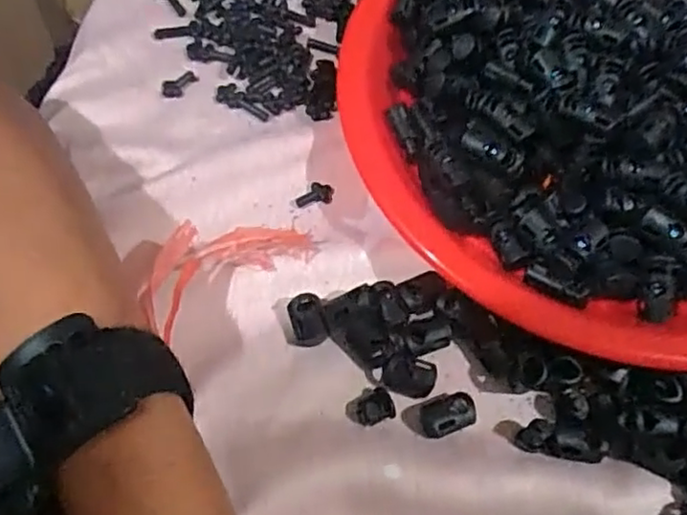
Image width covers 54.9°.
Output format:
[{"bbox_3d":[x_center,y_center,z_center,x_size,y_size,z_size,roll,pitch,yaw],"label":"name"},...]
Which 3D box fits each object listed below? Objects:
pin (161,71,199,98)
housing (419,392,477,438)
[{"bbox_3d":[-0.080,-0.085,0.322,0.010,0.004,0.019,41,68,16],"label":"pin"},{"bbox_3d":[0.040,0.060,0.255,0.022,0.005,0.014,-18,65,-12],"label":"housing"}]

